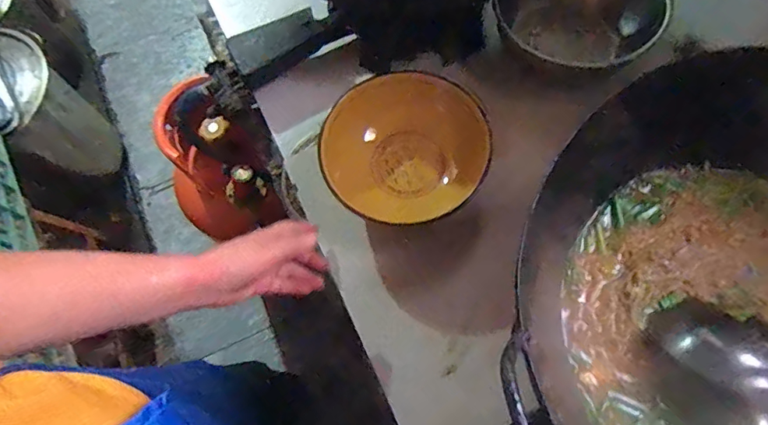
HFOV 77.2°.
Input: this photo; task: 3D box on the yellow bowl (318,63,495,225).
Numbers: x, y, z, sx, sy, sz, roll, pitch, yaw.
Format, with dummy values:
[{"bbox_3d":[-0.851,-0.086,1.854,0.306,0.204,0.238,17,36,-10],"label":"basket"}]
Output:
[{"bbox_3d":[0.025,-0.076,0.625,0.201,0.097,0.175,-35,71,-10],"label":"yellow bowl"}]

